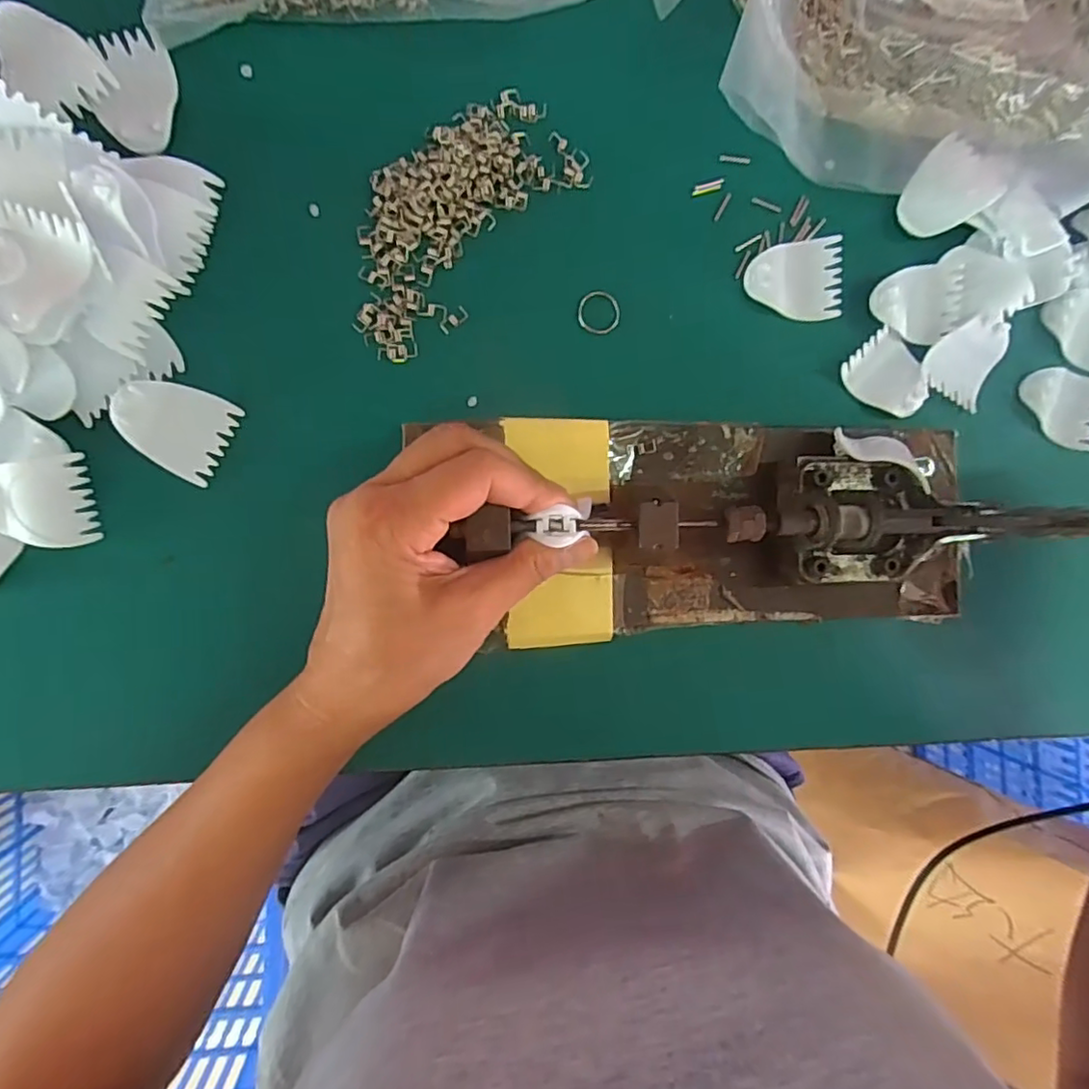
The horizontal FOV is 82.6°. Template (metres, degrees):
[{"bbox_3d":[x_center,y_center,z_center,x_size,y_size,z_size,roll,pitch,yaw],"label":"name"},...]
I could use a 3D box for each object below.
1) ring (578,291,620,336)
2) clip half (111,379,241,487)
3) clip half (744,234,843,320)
[{"bbox_3d":[0.027,-0.115,0.306,0.021,0.004,0.020,0,92,-6],"label":"ring"},{"bbox_3d":[-0.165,-0.053,0.274,0.042,0.015,0.038,26,89,-7],"label":"clip half"},{"bbox_3d":[0.126,-0.133,0.311,0.046,0.008,0.039,-6,92,-6],"label":"clip half"}]

